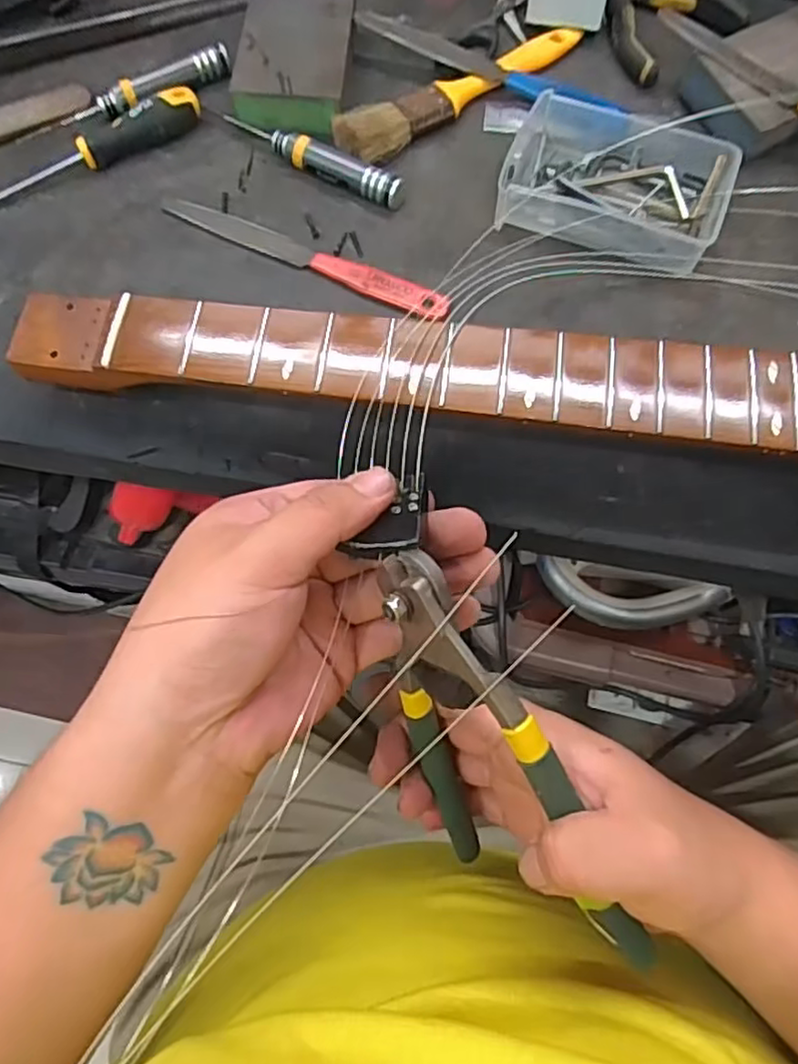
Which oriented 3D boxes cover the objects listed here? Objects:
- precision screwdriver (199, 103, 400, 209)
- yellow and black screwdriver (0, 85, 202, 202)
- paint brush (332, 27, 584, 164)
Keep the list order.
[{"bbox_3d":[-0.060,-0.235,0.412,0.138,0.017,0.021,30,74,9],"label":"precision screwdriver"},{"bbox_3d":[-0.199,-0.229,0.407,0.166,0.020,0.021,-27,74,-9],"label":"yellow and black screwdriver"},{"bbox_3d":[0.040,-0.287,0.426,0.180,0.022,0.035,-37,76,-12],"label":"paint brush"}]

